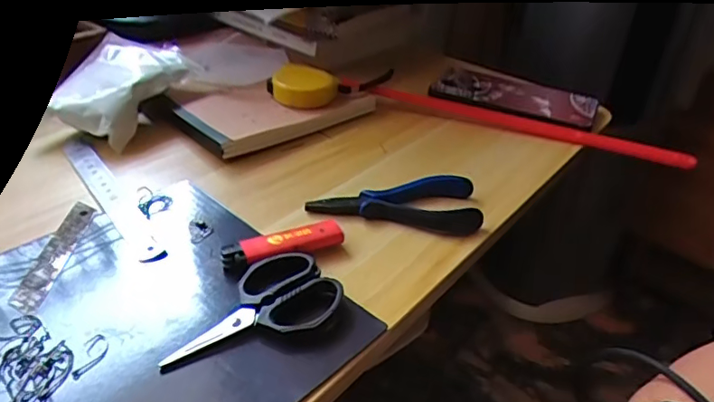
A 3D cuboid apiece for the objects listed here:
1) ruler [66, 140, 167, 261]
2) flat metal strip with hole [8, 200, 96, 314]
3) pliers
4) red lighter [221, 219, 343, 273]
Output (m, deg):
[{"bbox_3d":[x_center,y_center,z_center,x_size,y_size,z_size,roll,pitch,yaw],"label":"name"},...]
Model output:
[{"bbox_3d":[-0.179,-0.008,0.376,0.017,0.004,0.162,-23,40,-33],"label":"ruler"},{"bbox_3d":[-0.184,0.030,0.324,0.017,0.004,0.098,0,33,-3],"label":"flat metal strip with hole"},{"bbox_3d":[0.028,0.002,0.382,0.122,0.021,0.046,-1,33,-4],"label":"pliers"},{"bbox_3d":[-0.046,0.029,0.332,0.077,0.015,0.021,-12,35,-19],"label":"red lighter"}]

